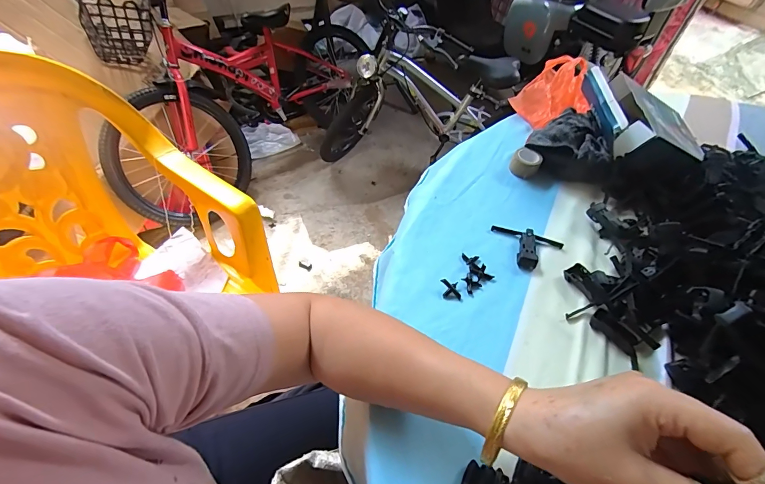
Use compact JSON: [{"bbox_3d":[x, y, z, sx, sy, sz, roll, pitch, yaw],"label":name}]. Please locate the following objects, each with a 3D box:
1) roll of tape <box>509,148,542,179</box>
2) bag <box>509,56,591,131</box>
[{"bbox_3d":[0.197,-0.108,0.513,0.036,0.026,0.036,28,55,16],"label":"roll of tape"},{"bbox_3d":[0.285,-0.244,0.606,0.105,0.057,0.154,37,58,21],"label":"bag"}]

